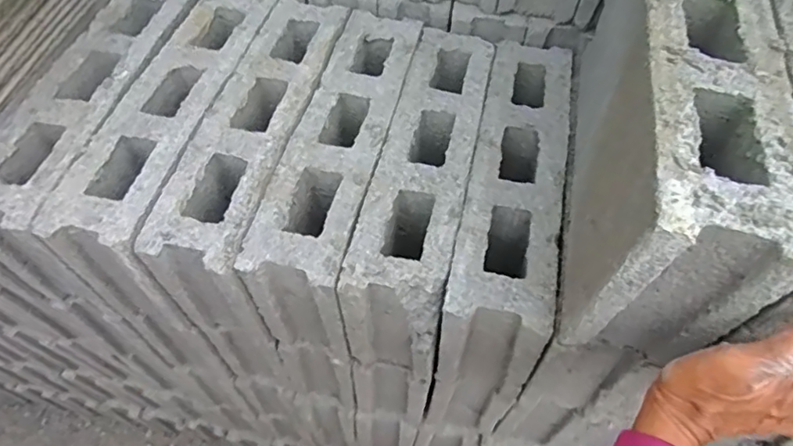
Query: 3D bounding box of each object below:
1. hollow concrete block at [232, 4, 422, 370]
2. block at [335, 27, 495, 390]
[{"bbox_3d":[-0.063,-0.060,0.683,0.113,0.191,0.398,13,56,2],"label":"hollow concrete block"},{"bbox_3d":[0.029,-0.038,0.669,0.110,0.185,0.390,12,56,1],"label":"block"}]

